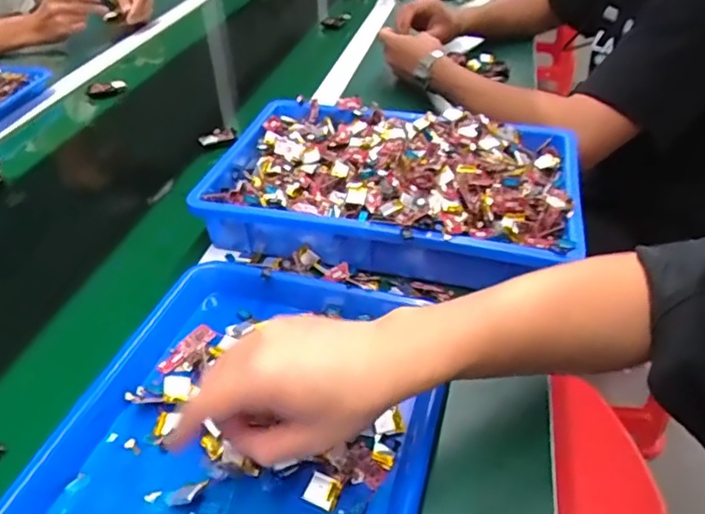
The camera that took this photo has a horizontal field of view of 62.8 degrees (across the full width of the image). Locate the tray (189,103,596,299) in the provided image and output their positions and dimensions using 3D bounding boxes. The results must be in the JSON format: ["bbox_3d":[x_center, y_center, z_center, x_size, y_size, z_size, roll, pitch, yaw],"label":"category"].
[{"bbox_3d":[0.043,-0.081,0.625,0.377,0.086,0.240,9,40,12],"label":"tray"}]

